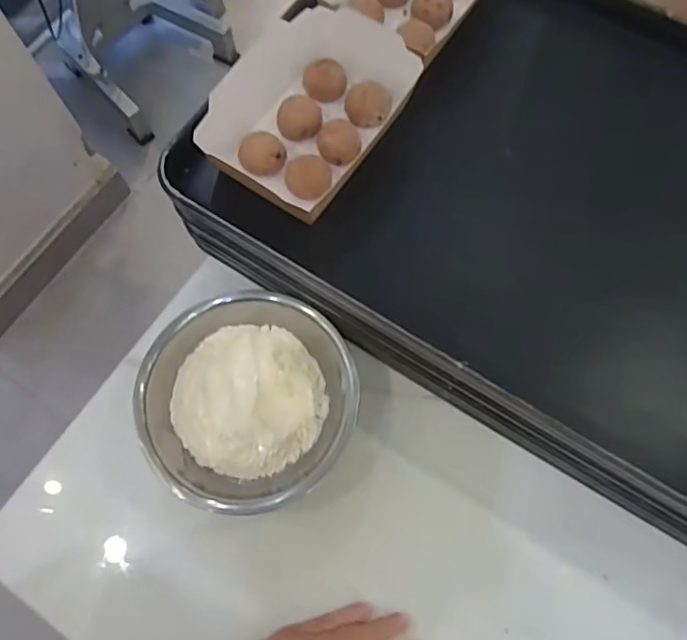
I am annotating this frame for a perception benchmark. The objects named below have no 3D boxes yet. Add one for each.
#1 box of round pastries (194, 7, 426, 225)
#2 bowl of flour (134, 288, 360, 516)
[{"bbox_3d":[-0.025,-0.189,0.501,0.126,0.050,0.201,31,74,11],"label":"box of round pastries"},{"bbox_3d":[-0.078,0.068,0.494,0.178,0.068,0.189,17,72,6],"label":"bowl of flour"}]

